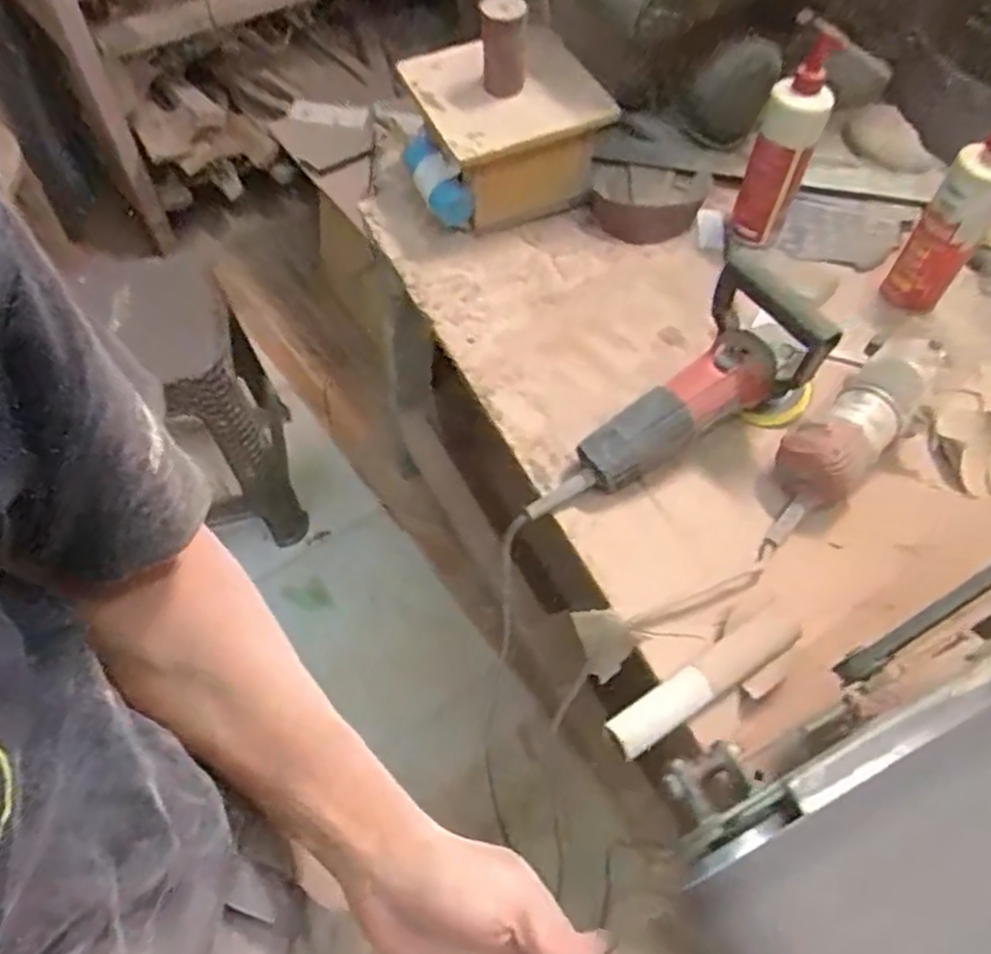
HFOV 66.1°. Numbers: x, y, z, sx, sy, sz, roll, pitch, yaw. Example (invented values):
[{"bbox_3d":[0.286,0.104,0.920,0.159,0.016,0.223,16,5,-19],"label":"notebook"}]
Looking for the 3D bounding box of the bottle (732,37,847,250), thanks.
[{"bbox_3d":[0.327,-0.376,0.867,0.070,0.230,0.049,18,58,10],"label":"bottle"}]

